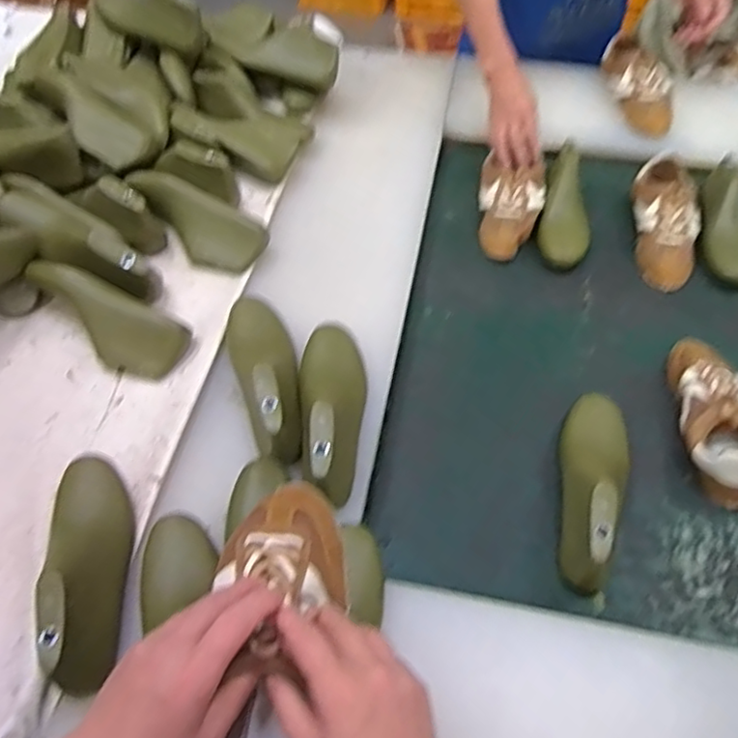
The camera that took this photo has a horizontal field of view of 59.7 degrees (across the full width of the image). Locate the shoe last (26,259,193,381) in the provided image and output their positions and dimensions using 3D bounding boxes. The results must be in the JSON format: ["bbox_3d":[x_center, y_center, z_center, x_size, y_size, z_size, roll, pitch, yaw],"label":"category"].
[{"bbox_3d":[-0.353,-0.072,0.853,0.235,0.065,0.088,27,59,18],"label":"shoe last"}]

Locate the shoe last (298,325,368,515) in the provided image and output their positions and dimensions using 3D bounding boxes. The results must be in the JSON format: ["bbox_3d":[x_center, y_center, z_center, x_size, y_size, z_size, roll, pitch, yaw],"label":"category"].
[{"bbox_3d":[-0.044,0.036,0.752,0.079,0.078,0.246,-1,54,0],"label":"shoe last"}]

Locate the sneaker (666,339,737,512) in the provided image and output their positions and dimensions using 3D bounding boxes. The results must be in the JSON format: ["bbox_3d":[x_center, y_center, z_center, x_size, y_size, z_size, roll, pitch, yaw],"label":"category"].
[{"bbox_3d":[0.446,0.053,0.818,0.103,0.075,0.241,6,55,5],"label":"sneaker"}]

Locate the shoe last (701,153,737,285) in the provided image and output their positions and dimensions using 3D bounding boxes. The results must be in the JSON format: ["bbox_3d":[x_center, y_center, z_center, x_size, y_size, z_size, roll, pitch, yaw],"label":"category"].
[{"bbox_3d":[0.578,-0.245,1.033,0.077,0.085,0.249,9,55,7],"label":"shoe last"}]

